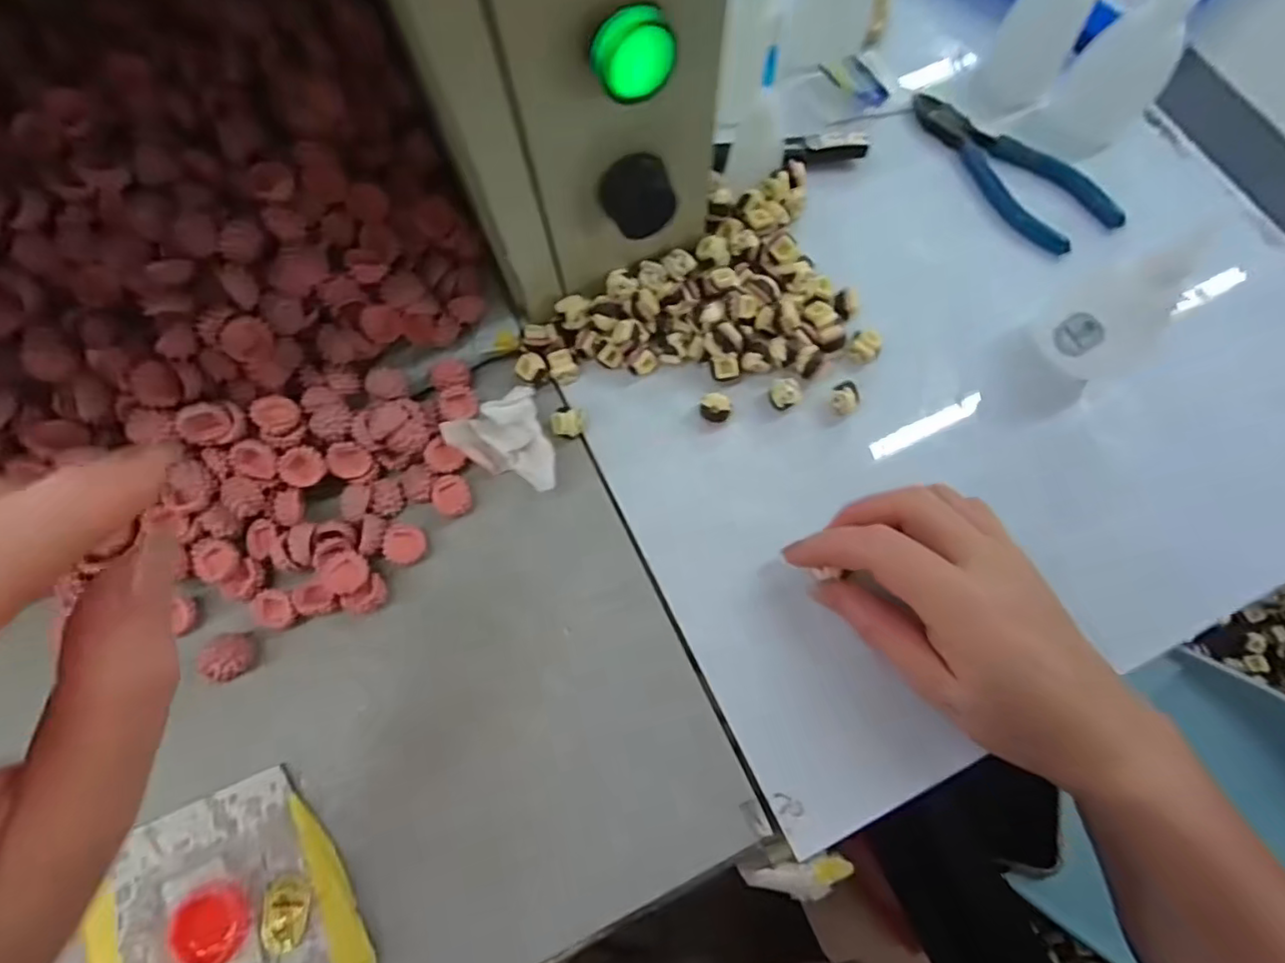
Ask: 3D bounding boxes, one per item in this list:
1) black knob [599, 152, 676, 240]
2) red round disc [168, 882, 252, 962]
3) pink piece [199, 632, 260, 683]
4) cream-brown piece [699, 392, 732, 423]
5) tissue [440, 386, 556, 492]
[{"bbox_3d":[-0.001,-0.124,0.257,0.031,0.026,0.021,-28,74,-7],"label":"black knob"},{"bbox_3d":[-0.181,0.187,0.251,0.030,0.006,0.030,0,73,1],"label":"red round disc"},{"bbox_3d":[-0.193,0.082,0.277,0.016,0.012,0.021,4,73,3],"label":"pink piece"},{"bbox_3d":[0.037,-0.038,0.307,0.016,0.010,0.013,22,75,8],"label":"cream-brown piece"},{"bbox_3d":[-0.067,-0.019,0.301,0.047,0.021,0.055,-33,75,-8],"label":"tissue"}]

